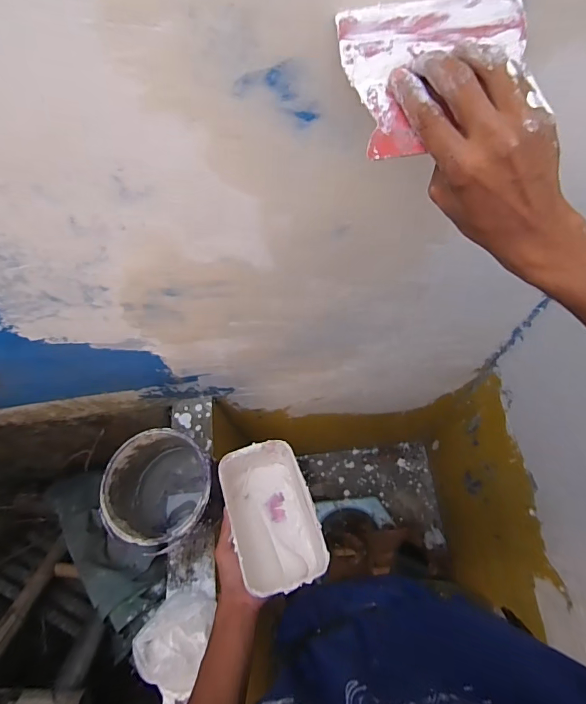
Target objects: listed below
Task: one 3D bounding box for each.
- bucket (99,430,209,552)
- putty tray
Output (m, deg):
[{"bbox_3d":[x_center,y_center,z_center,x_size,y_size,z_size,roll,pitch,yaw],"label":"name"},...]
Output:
[{"bbox_3d":[-0.227,0.258,0.774,0.189,0.181,0.179,-1,64,3],"label":"bucket"},{"bbox_3d":[-0.030,0.227,0.588,0.113,0.084,0.199,-16,58,-15],"label":"putty tray"}]

